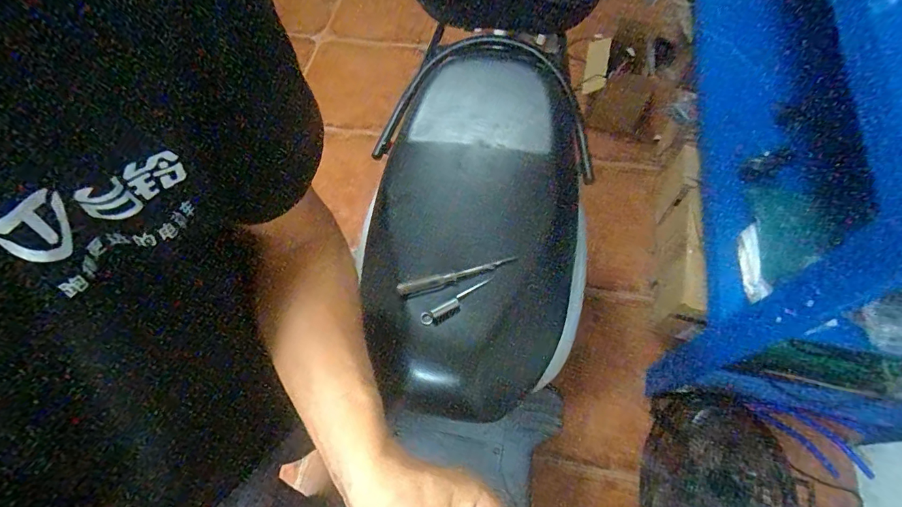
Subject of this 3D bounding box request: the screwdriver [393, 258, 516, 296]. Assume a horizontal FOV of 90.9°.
[{"bbox_3d":[0.010,0.031,0.607,0.165,0.020,0.017,-15,64,-4],"label":"screwdriver"}]

